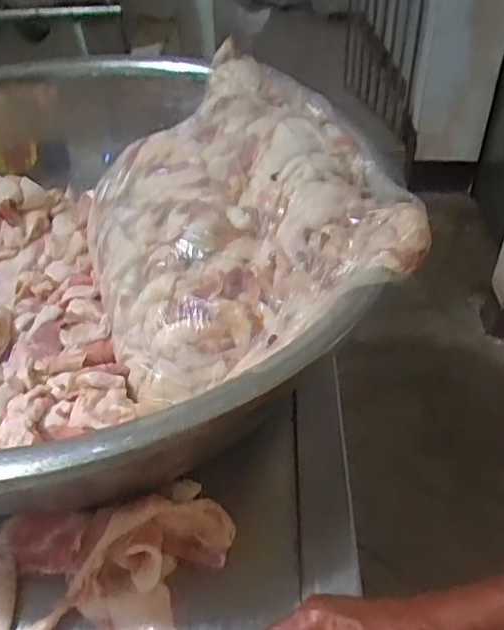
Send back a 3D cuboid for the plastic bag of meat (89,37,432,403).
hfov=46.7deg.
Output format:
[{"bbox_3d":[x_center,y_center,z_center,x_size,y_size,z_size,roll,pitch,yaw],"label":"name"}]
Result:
[{"bbox_3d":[-0.036,-0.125,0.717,0.373,0.130,0.518,-26,49,4],"label":"plastic bag of meat"}]

